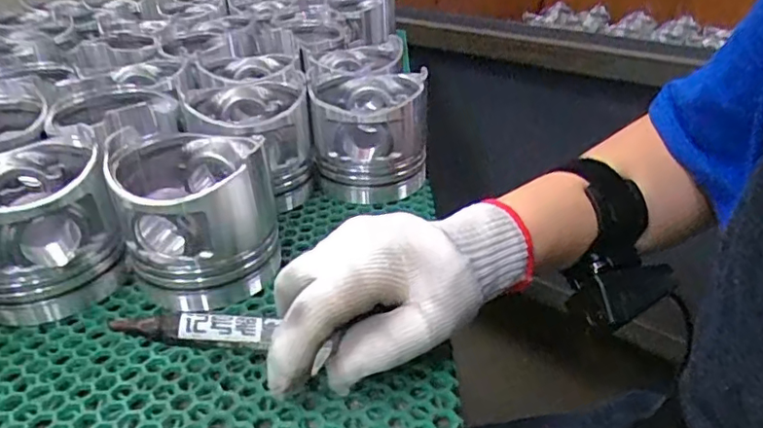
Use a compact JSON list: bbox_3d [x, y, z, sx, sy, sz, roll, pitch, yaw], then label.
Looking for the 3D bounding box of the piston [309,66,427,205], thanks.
[{"bbox_3d":[-0.010,-0.065,0.453,0.087,0.085,0.094,-2,31,-3],"label":"piston"}]

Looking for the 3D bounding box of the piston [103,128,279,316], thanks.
[{"bbox_3d":[-0.110,0.001,0.343,0.086,0.084,0.090,-9,32,-15],"label":"piston"}]

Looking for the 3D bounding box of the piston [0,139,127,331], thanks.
[{"bbox_3d":[-0.205,0.009,0.336,0.084,0.080,0.087,-21,37,-31],"label":"piston"}]

